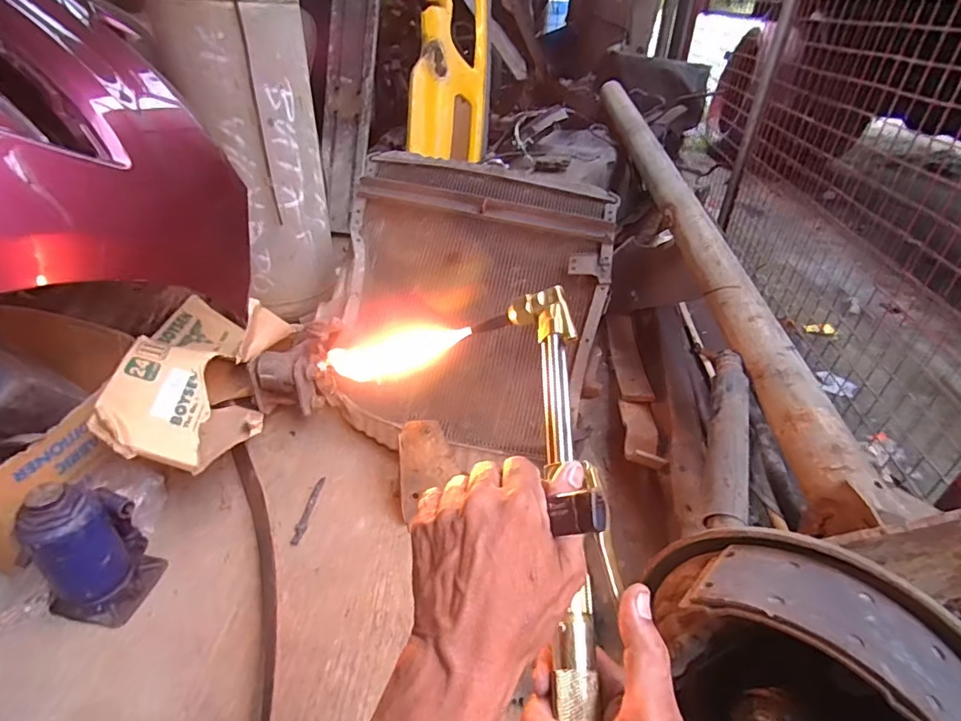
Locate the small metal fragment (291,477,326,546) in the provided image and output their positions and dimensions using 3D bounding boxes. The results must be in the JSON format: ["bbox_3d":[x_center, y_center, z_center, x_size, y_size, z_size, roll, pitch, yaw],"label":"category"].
[{"bbox_3d":[-0.306,0.265,0.909,0.018,0.012,0.138,5,36,3],"label":"small metal fragment"}]

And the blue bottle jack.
[{"bbox_3d":[-0.562,0.260,0.742,0.111,0.211,0.138,8,36,9],"label":"blue bottle jack"}]

